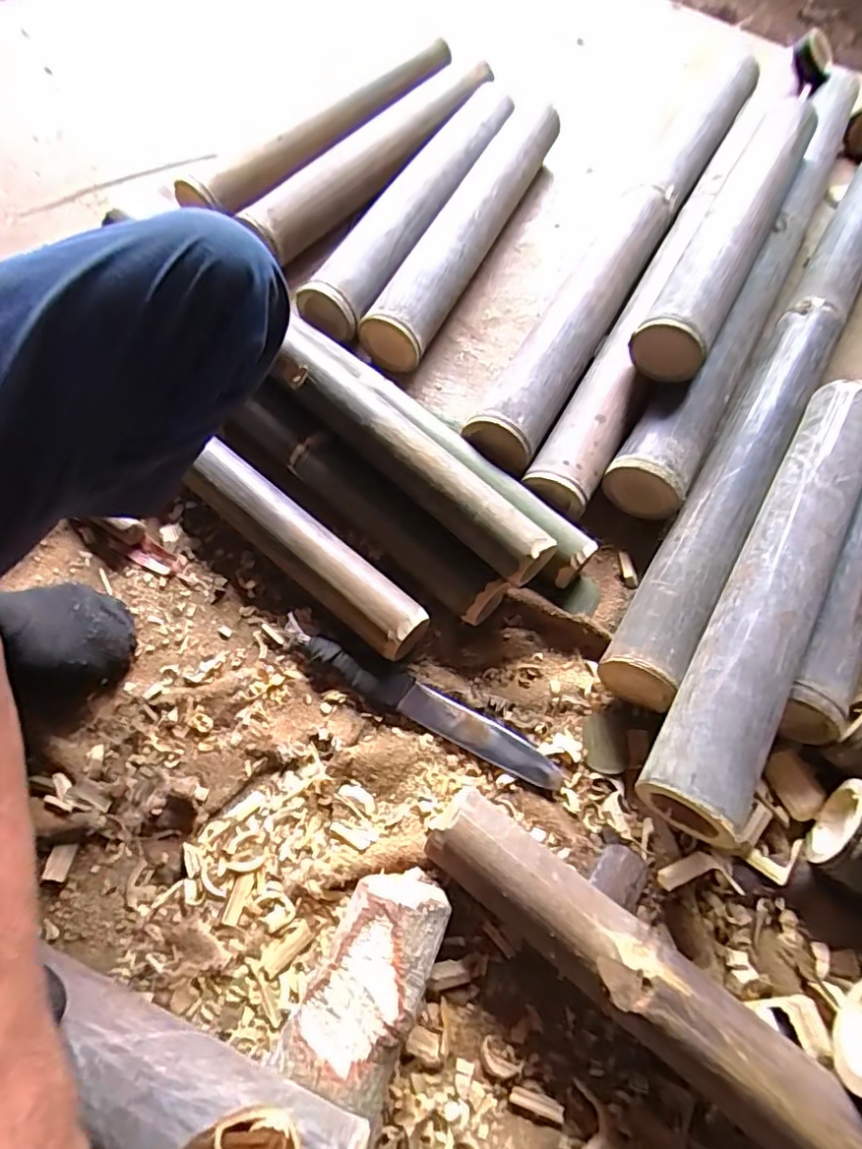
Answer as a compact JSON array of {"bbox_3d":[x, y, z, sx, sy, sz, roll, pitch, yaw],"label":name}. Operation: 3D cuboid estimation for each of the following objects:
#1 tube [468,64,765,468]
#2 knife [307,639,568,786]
[{"bbox_3d":[0.296,-0.473,0.772,0.074,0.086,0.867,30,66,13],"label":"tube"},{"bbox_3d":[-0.001,0.122,0.538,0.256,0.019,0.035,25,64,11],"label":"knife"}]

